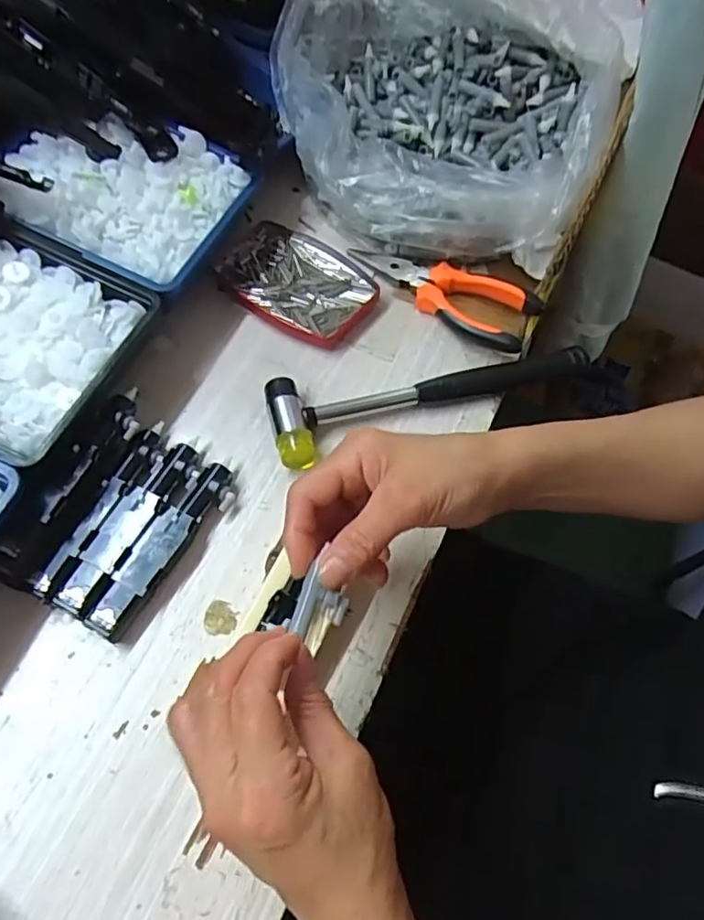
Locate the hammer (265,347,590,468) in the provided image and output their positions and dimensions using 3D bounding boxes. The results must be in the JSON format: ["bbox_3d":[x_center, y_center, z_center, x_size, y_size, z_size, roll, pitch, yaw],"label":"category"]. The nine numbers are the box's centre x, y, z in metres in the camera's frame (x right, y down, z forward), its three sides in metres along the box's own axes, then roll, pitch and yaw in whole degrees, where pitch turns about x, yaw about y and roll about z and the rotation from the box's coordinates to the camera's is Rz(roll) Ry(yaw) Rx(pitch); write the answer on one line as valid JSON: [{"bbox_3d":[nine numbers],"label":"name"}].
[{"bbox_3d":[0.057,-0.050,0.423,0.229,0.021,0.060,-14,63,-10],"label":"hammer"}]

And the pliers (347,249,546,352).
[{"bbox_3d":[0.069,-0.136,0.464,0.155,0.029,0.049,35,66,15],"label":"pliers"}]

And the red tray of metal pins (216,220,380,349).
[{"bbox_3d":[-0.044,-0.138,0.470,0.120,0.012,0.088,27,64,12],"label":"red tray of metal pins"}]

